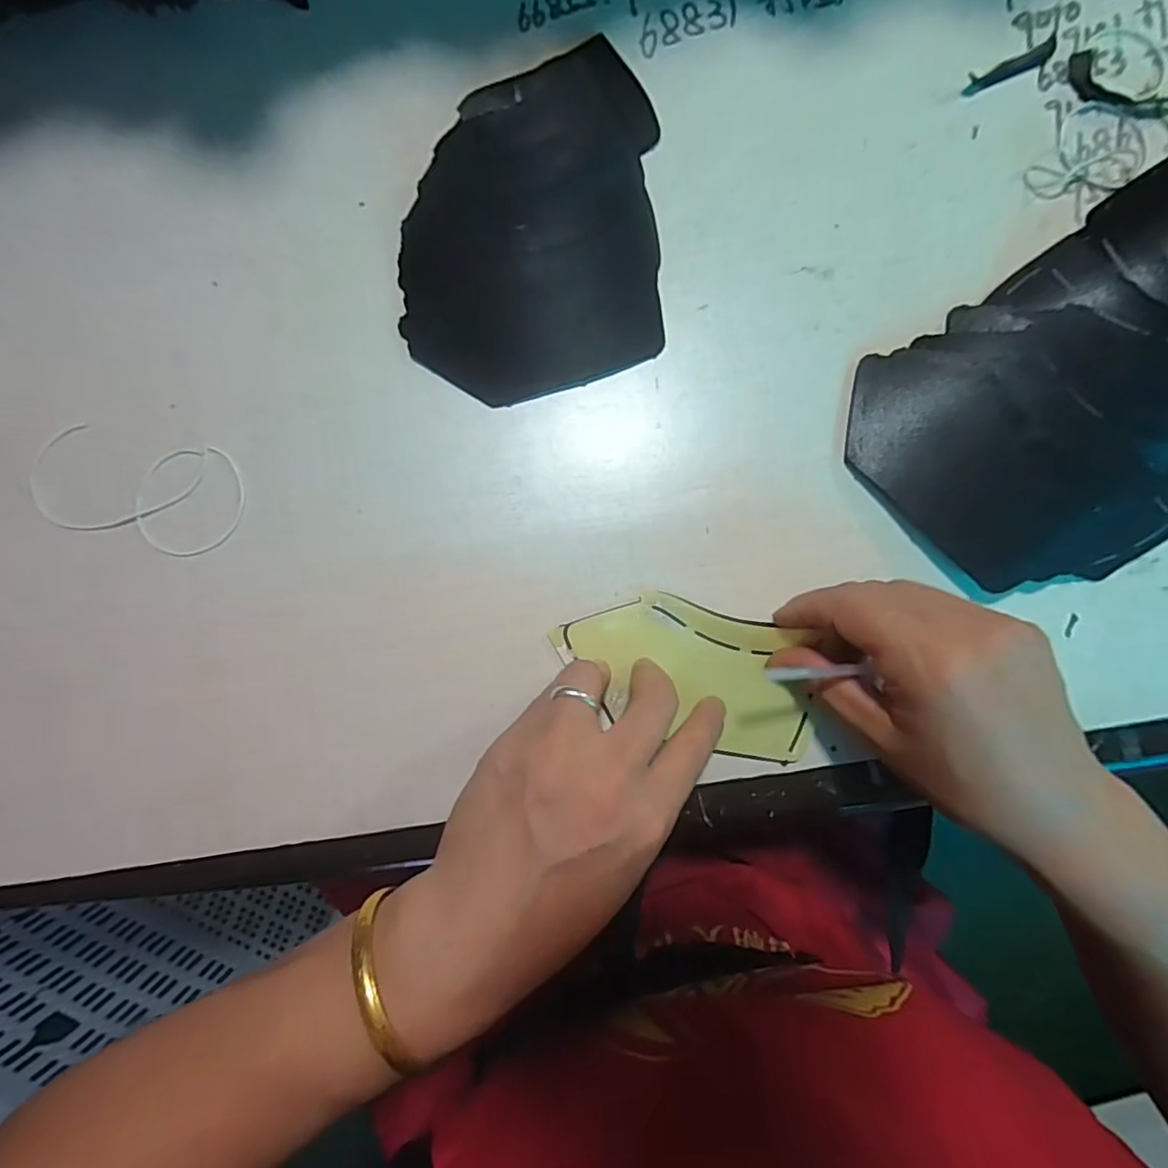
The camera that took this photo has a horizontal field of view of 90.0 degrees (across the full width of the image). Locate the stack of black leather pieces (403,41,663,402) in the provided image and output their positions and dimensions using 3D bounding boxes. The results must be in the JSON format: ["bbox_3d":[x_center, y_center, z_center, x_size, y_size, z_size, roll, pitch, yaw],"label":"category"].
[{"bbox_3d":[-0.029,-0.197,0.307,0.134,0.026,0.189,-1,85,1],"label":"stack of black leather pieces"}]

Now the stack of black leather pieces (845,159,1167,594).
[{"bbox_3d":[0.283,-0.114,0.287,0.286,0.044,0.160,-33,86,-2],"label":"stack of black leather pieces"}]

